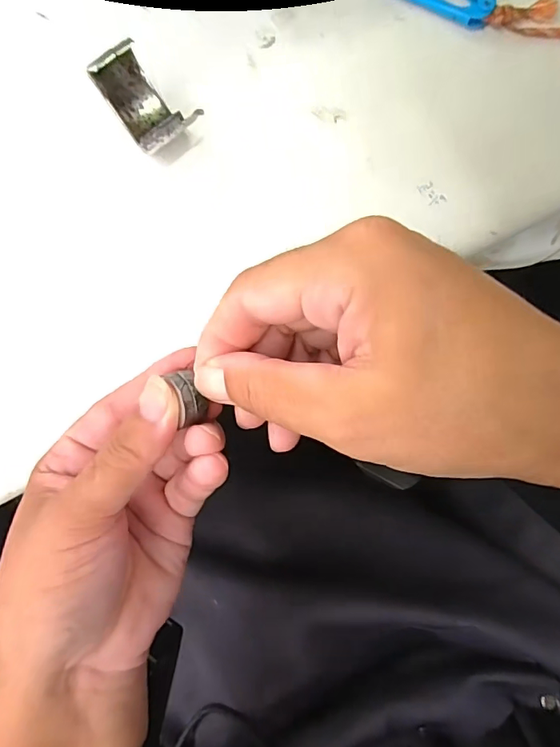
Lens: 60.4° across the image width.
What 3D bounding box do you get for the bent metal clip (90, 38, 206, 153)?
[{"bbox_3d":[-0.069,-0.137,0.243,0.031,0.043,0.050,-41,85,1],"label":"bent metal clip"}]

